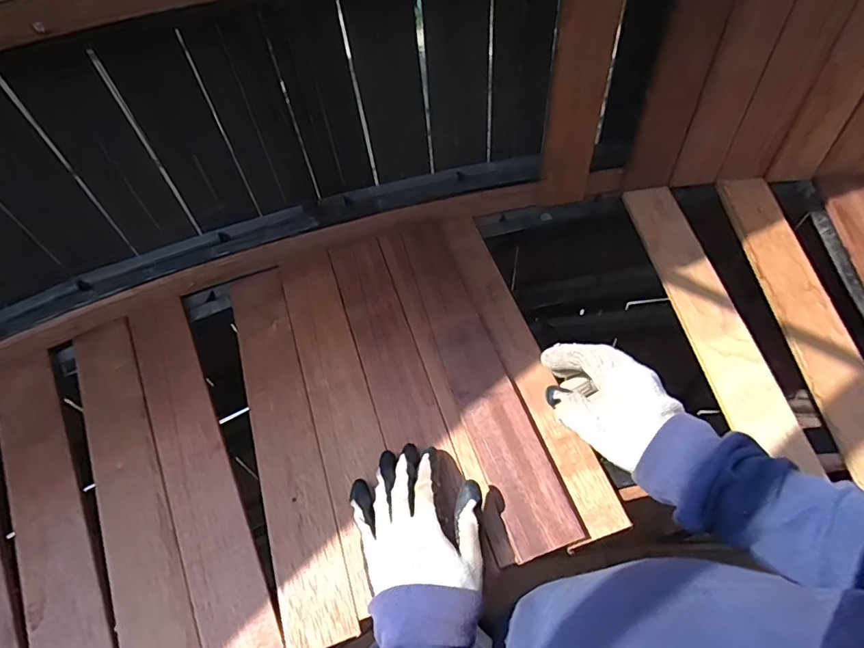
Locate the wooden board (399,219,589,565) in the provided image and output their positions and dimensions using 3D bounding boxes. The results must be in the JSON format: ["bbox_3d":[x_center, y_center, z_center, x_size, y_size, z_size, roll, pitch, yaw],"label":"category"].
[{"bbox_3d":[0.043,0.039,0.561,0.067,0.011,0.411,-17,59,-8],"label":"wooden board"}]

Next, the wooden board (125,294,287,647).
[{"bbox_3d":[-0.248,0.134,0.524,0.067,0.012,0.414,-24,60,-12],"label":"wooden board"}]

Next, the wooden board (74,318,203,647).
[{"bbox_3d":[-0.305,0.162,0.510,0.065,0.009,0.408,-24,60,-12],"label":"wooden board"}]

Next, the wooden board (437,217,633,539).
[{"bbox_3d":[0.098,0.028,0.571,0.048,0.011,0.408,-18,60,-8],"label":"wooden board"}]

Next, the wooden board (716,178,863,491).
[{"bbox_3d":[0.436,-0.019,0.589,0.069,0.022,0.407,-4,58,0],"label":"wooden board"}]

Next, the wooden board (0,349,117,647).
[{"bbox_3d":[-0.374,0.197,0.497,0.068,0.010,0.414,-28,61,-14],"label":"wooden board"}]

